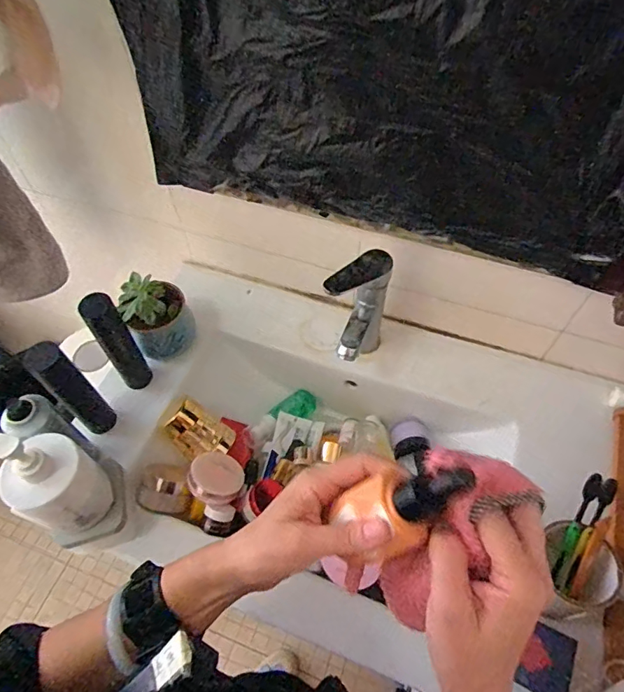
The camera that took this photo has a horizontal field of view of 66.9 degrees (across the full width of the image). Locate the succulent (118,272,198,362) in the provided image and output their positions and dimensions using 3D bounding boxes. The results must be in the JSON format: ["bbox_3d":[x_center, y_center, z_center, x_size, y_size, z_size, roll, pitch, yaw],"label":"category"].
[{"bbox_3d":[-0.228,-0.044,0.704,0.089,0.114,0.077,-35,63,-20],"label":"succulent"}]

